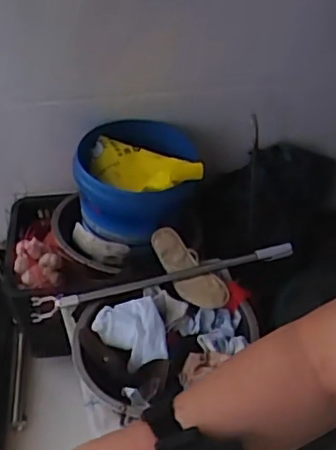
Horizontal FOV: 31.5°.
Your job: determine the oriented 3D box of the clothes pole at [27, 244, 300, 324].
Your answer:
[{"bbox_3d":[-0.005,0.109,1.217,0.539,0.033,0.054,-11,53,-7],"label":"clothes pole"}]

